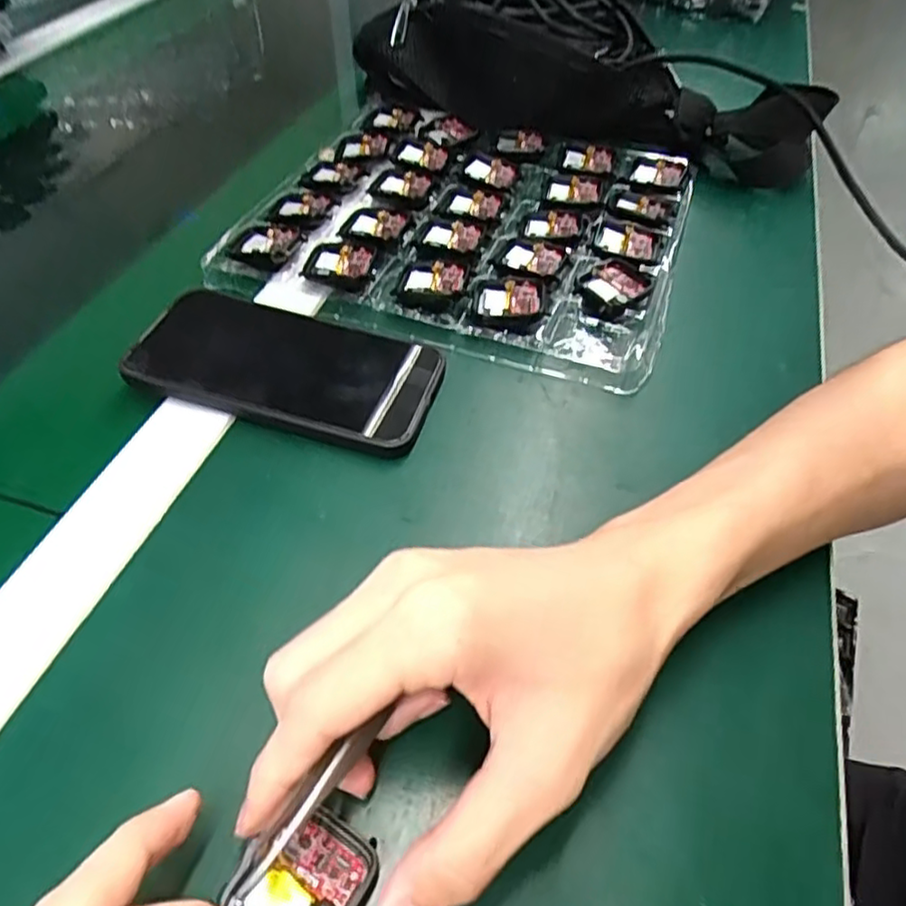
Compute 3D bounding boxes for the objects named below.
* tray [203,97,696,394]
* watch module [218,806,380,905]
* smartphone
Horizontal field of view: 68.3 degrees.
[{"bbox_3d":[0.010,-0.171,0.474,0.293,0.019,0.269,16,51,10],"label":"tray"},{"bbox_3d":[-0.047,0.136,0.211,0.039,0.010,0.046,30,41,9],"label":"watch module"},{"bbox_3d":[-0.090,-0.048,0.365,0.162,0.011,0.083,14,51,8],"label":"smartphone"}]

